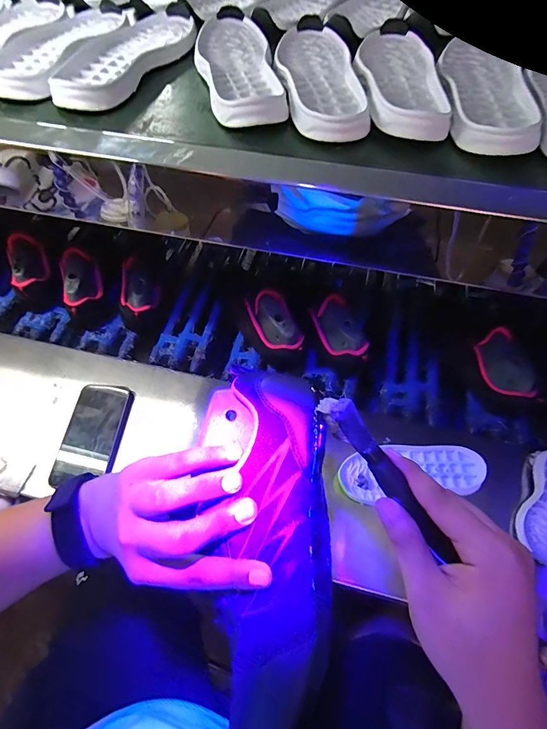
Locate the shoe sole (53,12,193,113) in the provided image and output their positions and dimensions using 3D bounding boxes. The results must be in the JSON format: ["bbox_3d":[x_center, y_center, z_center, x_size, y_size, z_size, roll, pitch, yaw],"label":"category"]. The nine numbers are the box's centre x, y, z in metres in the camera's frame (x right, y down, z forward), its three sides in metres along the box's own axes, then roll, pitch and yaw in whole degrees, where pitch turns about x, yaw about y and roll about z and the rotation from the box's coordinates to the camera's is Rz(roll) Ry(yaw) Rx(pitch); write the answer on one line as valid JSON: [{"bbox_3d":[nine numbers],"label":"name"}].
[{"bbox_3d":[-0.182,-0.390,0.473,0.108,0.023,0.267,10,57,7],"label":"shoe sole"}]

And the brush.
[{"bbox_3d":[0.079,0.077,0.255,0.016,0.020,0.134,-38,94,-11],"label":"brush"}]

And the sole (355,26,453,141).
[{"bbox_3d":[0.148,-0.341,0.445,0.090,0.025,0.262,3,56,4],"label":"sole"}]

